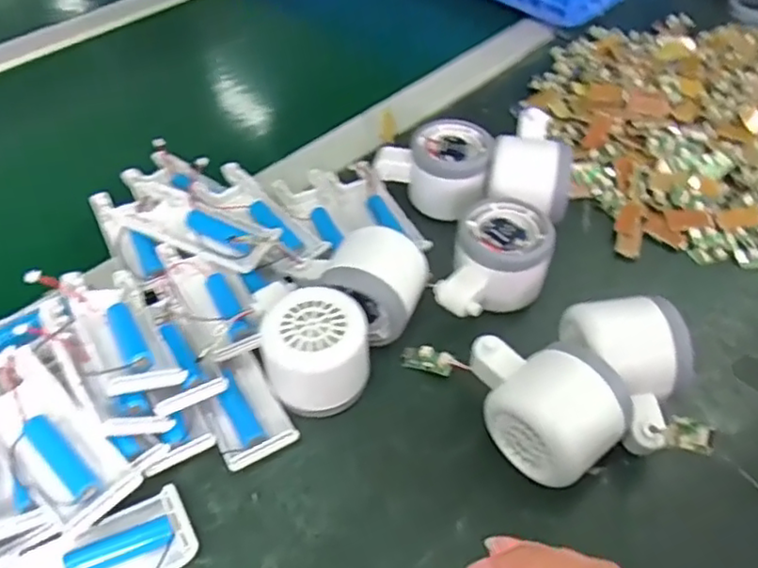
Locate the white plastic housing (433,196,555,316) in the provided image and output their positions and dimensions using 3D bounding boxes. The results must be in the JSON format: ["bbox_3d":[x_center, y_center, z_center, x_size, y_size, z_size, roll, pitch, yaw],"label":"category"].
[{"bbox_3d":[0.075,-0.011,0.404,0.057,0.049,0.077,19,49,16],"label":"white plastic housing"}]

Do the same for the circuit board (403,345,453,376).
[{"bbox_3d":[0.030,0.046,0.388,0.031,0.007,0.016,19,49,16],"label":"circuit board"}]

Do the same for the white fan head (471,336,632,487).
[{"bbox_3d":[0.087,0.062,0.340,0.055,0.054,0.085,-29,53,-26],"label":"white fan head"}]

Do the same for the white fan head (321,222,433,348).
[{"bbox_3d":[-0.002,-0.002,0.390,0.055,0.050,0.048,17,49,15],"label":"white fan head"}]

